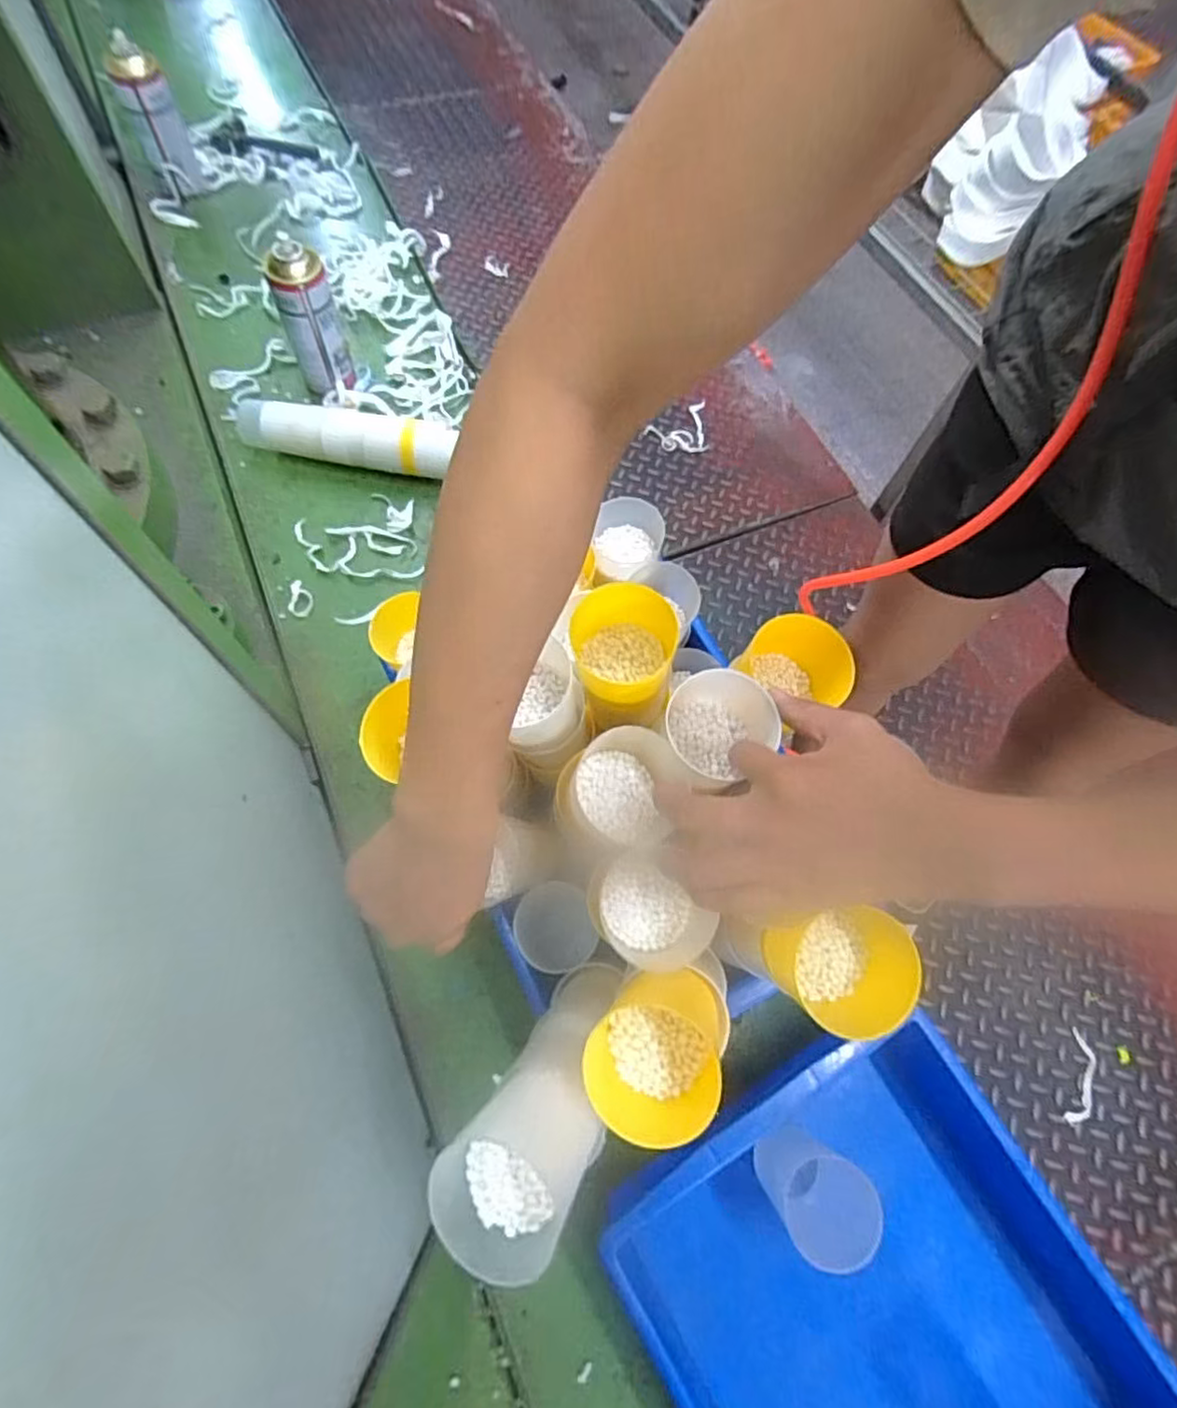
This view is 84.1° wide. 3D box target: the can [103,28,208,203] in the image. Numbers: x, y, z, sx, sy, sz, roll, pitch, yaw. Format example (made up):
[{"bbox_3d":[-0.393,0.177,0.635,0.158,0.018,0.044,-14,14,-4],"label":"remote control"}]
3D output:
[{"bbox_3d":[-0.602,-0.805,0.913,0.068,0.168,0.068,-13,68,-9],"label":"can"}]

